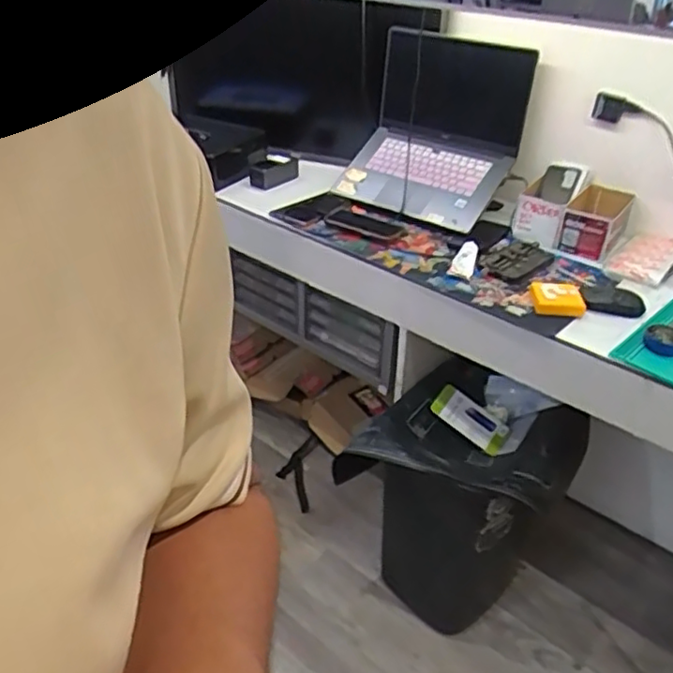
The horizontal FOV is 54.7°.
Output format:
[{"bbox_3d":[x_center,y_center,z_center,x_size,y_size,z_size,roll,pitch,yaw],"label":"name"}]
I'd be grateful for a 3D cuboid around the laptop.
[{"bbox_3d":[0.183,-0.413,1.308,0.361,0.318,0.160,23,38,29],"label":"laptop"}]

